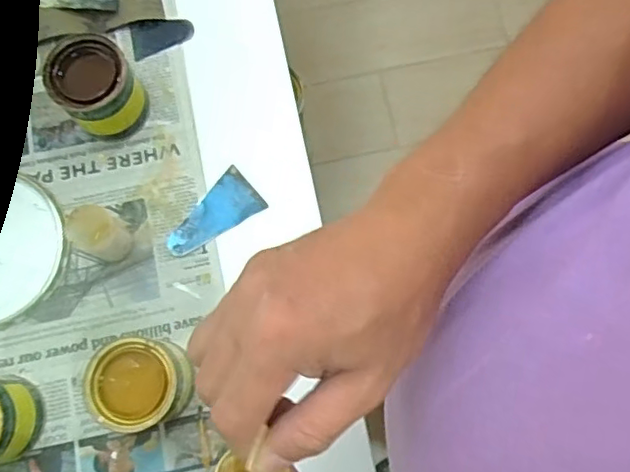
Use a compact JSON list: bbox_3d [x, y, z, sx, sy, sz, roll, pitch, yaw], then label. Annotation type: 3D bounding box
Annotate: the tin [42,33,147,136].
[{"bbox_3d":[-0.198,-0.134,0.545,0.070,0.090,0.061,-39,80,-8],"label":"tin"}]

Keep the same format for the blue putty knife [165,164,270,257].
[{"bbox_3d":[-0.099,-0.019,0.568,0.096,0.005,0.048,-40,81,-8],"label":"blue putty knife"}]

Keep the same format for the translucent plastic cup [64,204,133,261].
[{"bbox_3d":[-0.188,-0.003,0.521,0.039,0.058,0.037,0,78,0],"label":"translucent plastic cup"}]

